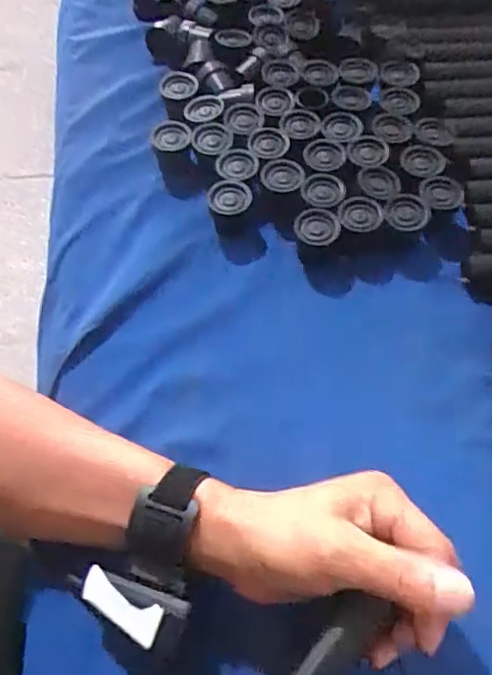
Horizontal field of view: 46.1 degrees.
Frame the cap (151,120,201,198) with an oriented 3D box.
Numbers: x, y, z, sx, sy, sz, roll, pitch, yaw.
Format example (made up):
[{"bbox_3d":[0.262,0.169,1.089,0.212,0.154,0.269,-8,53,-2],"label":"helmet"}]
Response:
[{"bbox_3d":[-0.059,-0.150,0.487,0.031,0.029,0.064,-15,61,-6],"label":"cap"}]

